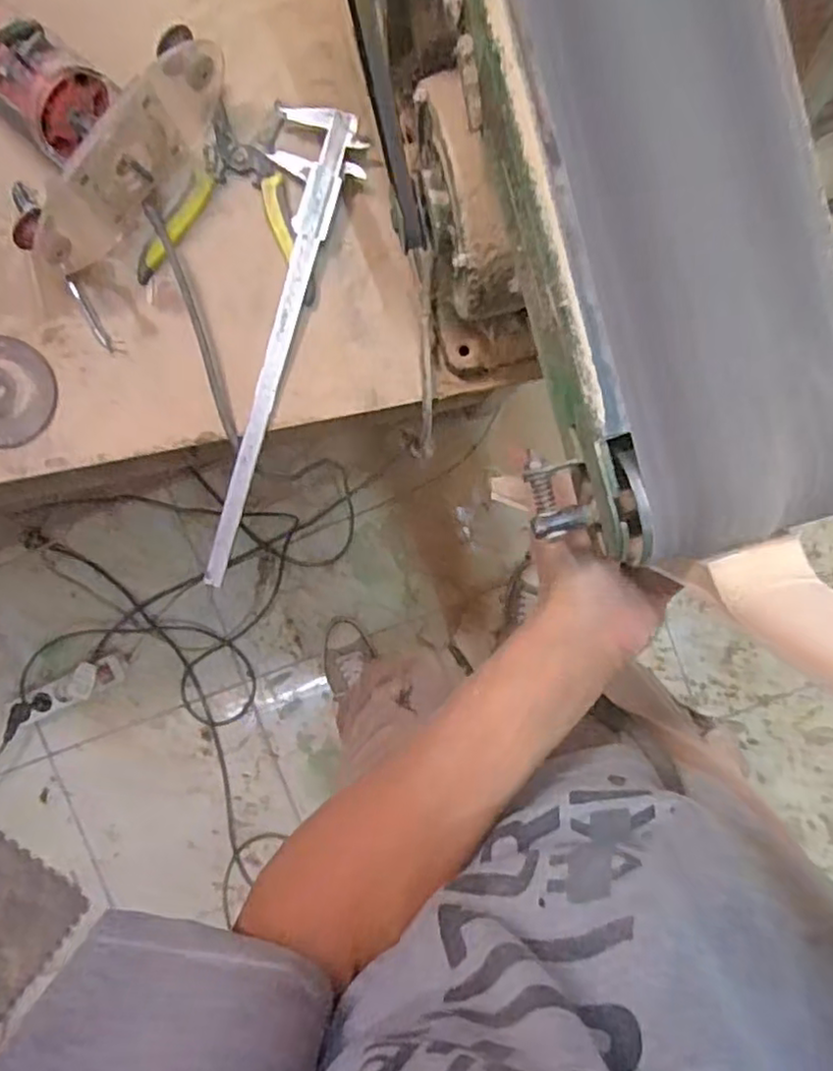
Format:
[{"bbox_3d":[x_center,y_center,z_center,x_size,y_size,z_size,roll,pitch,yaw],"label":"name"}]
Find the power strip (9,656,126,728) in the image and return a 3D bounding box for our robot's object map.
[{"bbox_3d":[-0.655,0.293,1.237,0.226,0.051,0.062,-28,94,0],"label":"power strip"}]

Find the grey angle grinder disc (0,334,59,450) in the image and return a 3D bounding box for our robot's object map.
[{"bbox_3d":[-0.339,-0.116,0.541,0.084,0.009,0.087,-1,100,-7],"label":"grey angle grinder disc"}]

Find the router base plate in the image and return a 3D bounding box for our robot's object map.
[{"bbox_3d":[-0.214,-0.285,0.501,0.041,0.075,0.199,43,91,-4],"label":"router base plate"}]

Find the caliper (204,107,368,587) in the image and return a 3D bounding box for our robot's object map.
[{"bbox_3d":[-0.118,-0.145,0.541,0.058,0.011,0.382,15,93,-3],"label":"caliper"}]

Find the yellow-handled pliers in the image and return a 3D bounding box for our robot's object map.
[{"bbox_3d":[-0.147,-0.270,0.537,0.137,0.020,0.144,5,93,-2],"label":"yellow-handled pliers"}]

